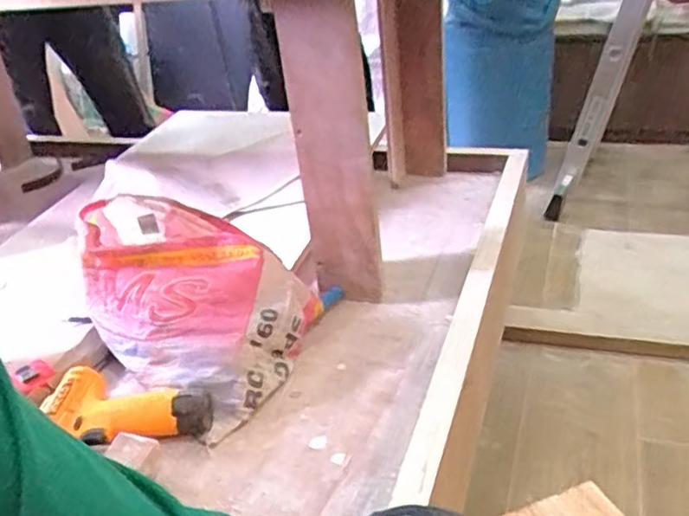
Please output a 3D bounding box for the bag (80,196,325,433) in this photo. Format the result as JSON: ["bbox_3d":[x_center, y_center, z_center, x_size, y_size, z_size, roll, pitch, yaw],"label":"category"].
[{"bbox_3d":[-0.206,0.048,0.886,0.320,0.169,0.217,16,33,32],"label":"bag"}]

